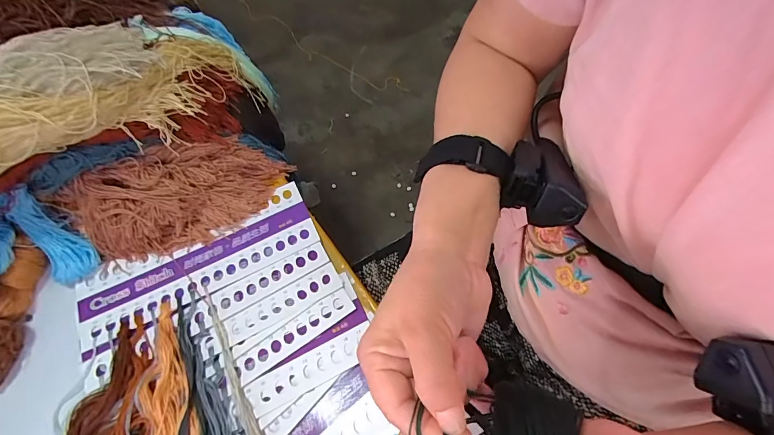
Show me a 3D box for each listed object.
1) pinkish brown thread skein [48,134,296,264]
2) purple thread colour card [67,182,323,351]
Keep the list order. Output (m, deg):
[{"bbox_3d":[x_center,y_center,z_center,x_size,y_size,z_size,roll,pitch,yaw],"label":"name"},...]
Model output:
[{"bbox_3d":[-0.210,-0.024,0.392,0.213,0.068,0.085,-28,65,-10],"label":"pinkish brown thread skein"},{"bbox_3d":[-0.191,0.044,0.394,0.236,0.004,0.079,-25,64,-9],"label":"purple thread colour card"}]

